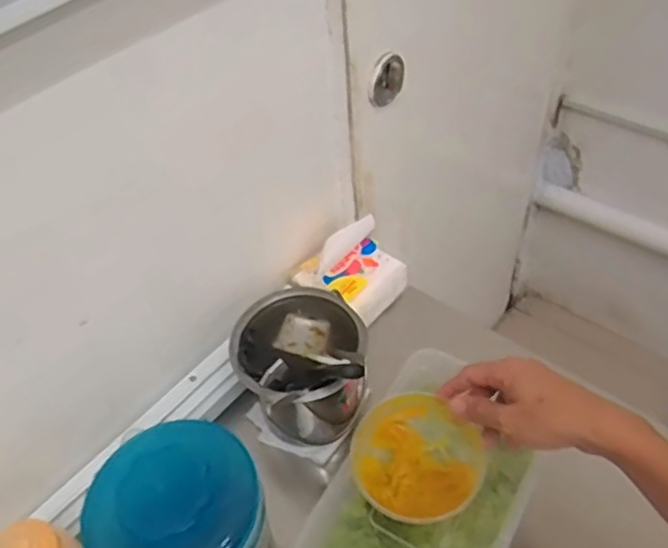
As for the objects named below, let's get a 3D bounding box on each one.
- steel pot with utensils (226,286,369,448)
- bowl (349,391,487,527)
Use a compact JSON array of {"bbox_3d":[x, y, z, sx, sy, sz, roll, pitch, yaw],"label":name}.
[{"bbox_3d":[-0.032,0.096,0.666,0.122,0.115,0.121,-2,48,2],"label":"steel pot with utensils"},{"bbox_3d":[0.068,0.164,0.567,0.113,0.037,0.106,-2,48,2],"label":"bowl"}]

